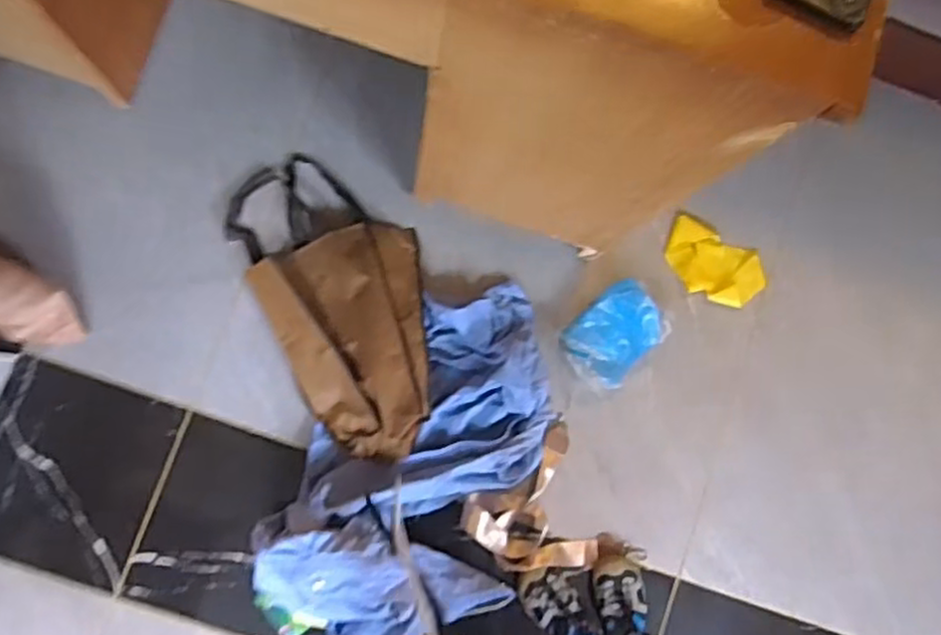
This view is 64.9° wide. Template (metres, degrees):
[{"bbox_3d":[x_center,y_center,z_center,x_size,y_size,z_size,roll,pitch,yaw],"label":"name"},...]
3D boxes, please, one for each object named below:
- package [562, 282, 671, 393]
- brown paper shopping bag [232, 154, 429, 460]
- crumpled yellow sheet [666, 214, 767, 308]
[{"bbox_3d":[0.233,0.025,1.188,0.125,0.049,0.176,45,83,-1],"label":"package"},{"bbox_3d":[-0.183,-0.026,1.133,0.240,0.082,0.469,-25,88,-7],"label":"brown paper shopping bag"},{"bbox_3d":[0.406,-0.088,1.238,0.169,0.018,0.106,30,83,-3],"label":"crumpled yellow sheet"}]

